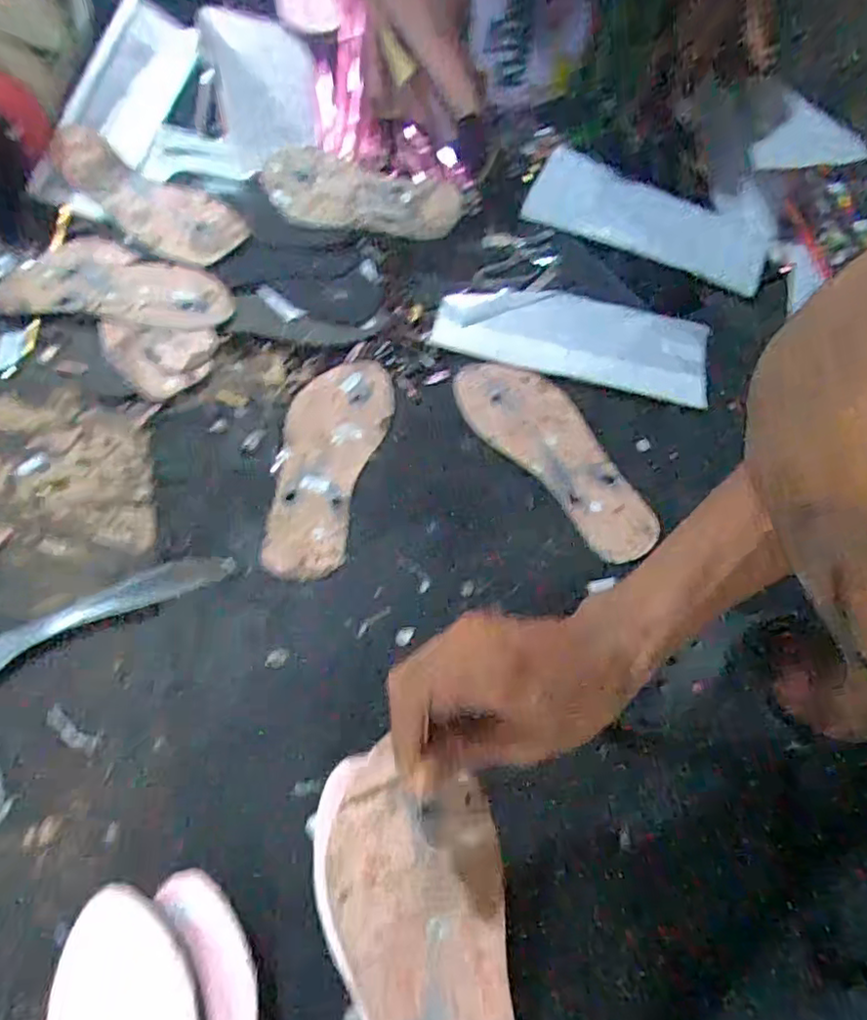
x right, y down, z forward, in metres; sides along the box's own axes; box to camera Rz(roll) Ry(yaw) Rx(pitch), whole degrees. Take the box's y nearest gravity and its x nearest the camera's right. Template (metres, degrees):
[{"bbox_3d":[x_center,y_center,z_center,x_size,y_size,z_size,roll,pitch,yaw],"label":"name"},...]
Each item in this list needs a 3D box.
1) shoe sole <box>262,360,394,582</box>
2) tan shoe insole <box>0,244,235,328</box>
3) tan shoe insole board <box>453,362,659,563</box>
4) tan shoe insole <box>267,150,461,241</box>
[{"bbox_3d":[-0.099,-0.049,0.576,0.087,0.009,0.235,13,62,3],"label":"shoe sole"},{"bbox_3d":[-0.331,-0.238,0.671,0.237,0.014,0.102,5,62,-1],"label":"tan shoe insole"},{"bbox_3d":[0.114,-0.058,0.600,0.097,0.009,0.241,-30,68,-18],"label":"tan shoe insole board"},{"bbox_3d":[-0.080,-0.354,0.701,0.215,0.023,0.095,3,79,3],"label":"tan shoe insole"}]

